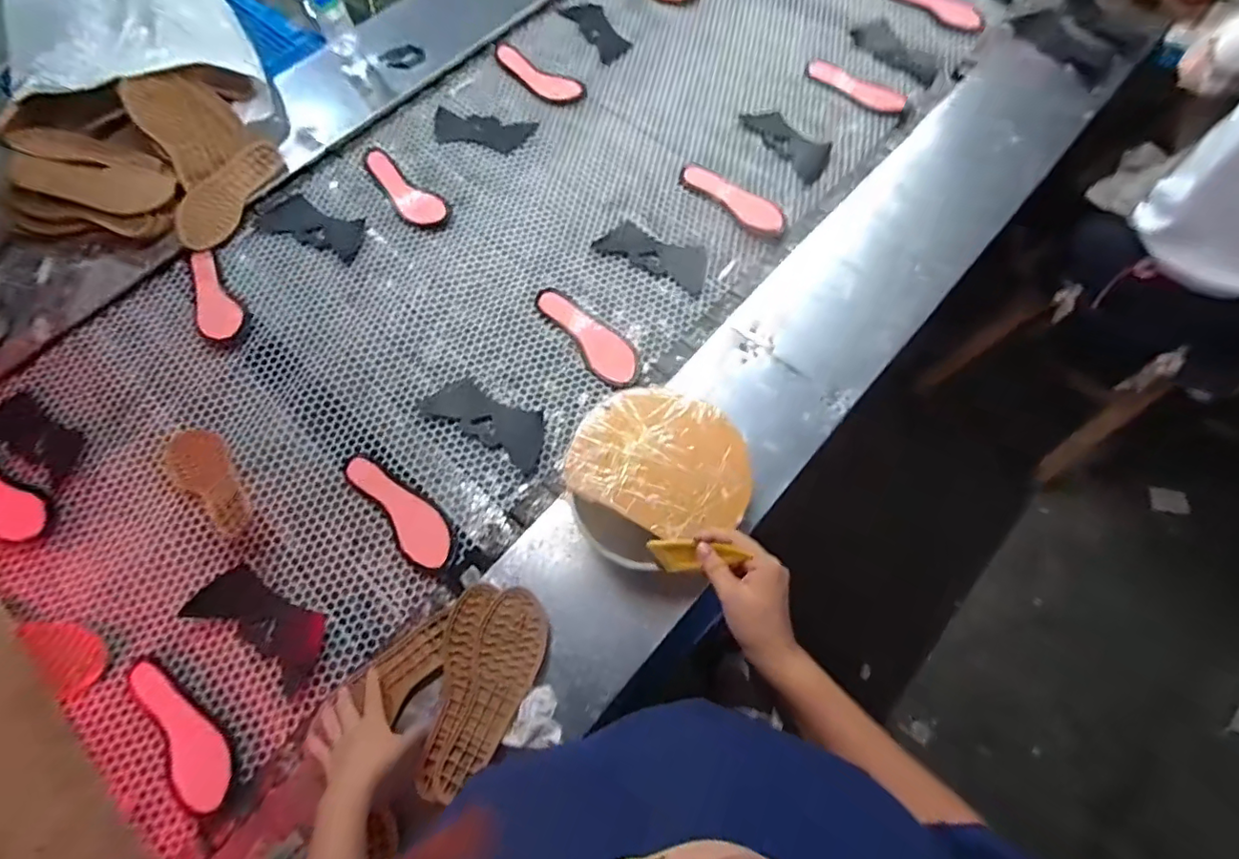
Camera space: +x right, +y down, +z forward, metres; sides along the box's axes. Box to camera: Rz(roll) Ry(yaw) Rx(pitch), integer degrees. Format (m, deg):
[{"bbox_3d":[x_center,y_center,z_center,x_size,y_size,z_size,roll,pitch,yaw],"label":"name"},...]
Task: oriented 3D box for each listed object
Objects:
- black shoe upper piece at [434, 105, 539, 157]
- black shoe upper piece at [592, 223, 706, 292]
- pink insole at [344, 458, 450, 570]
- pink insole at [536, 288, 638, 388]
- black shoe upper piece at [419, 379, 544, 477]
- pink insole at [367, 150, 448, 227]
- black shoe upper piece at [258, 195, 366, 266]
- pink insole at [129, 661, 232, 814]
[{"bbox_3d":[-0.283,-0.607,1.120,0.204,0.006,0.093,13,68,4],"label":"black shoe upper piece"},{"bbox_3d":[0.066,-0.318,0.988,0.210,0.008,0.087,29,72,14],"label":"black shoe upper piece"},{"bbox_3d":[-0.327,0.112,0.818,0.066,0.013,0.221,-43,72,-14],"label":"pink insole"},{"bbox_3d":[-0.052,-0.165,0.923,0.075,0.019,0.232,-36,70,-12],"label":"pink insole"},{"bbox_3d":[-0.205,-0.017,0.871,0.209,0.005,0.085,28,72,15],"label":"black shoe upper piece"},{"bbox_3d":[-0.413,-0.474,1.043,0.082,0.042,0.231,-35,70,-11],"label":"pink insole"},{"bbox_3d":[-0.567,-0.381,1.024,0.191,0.012,0.089,21,70,11],"label":"black shoe upper piece"},{"bbox_3d":[-0.579,0.400,0.732,0.060,0.013,0.211,-29,70,-34],"label":"pink insole"}]

